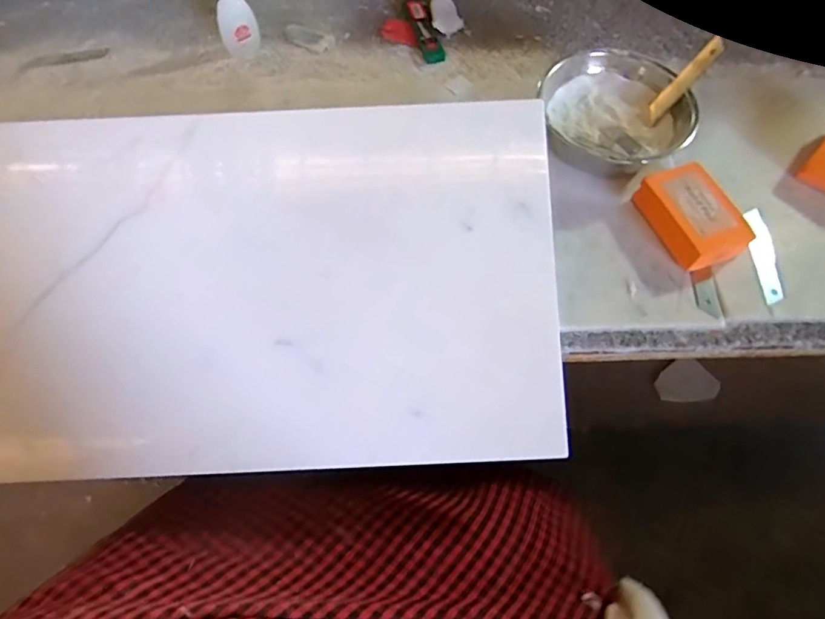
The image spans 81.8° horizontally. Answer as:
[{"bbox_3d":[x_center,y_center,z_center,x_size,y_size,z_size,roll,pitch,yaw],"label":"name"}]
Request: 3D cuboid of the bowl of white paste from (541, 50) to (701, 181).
[{"bbox_3d":[0.200,-0.190,0.477,0.130,0.054,0.137,-1,64,2],"label":"bowl of white paste"}]

